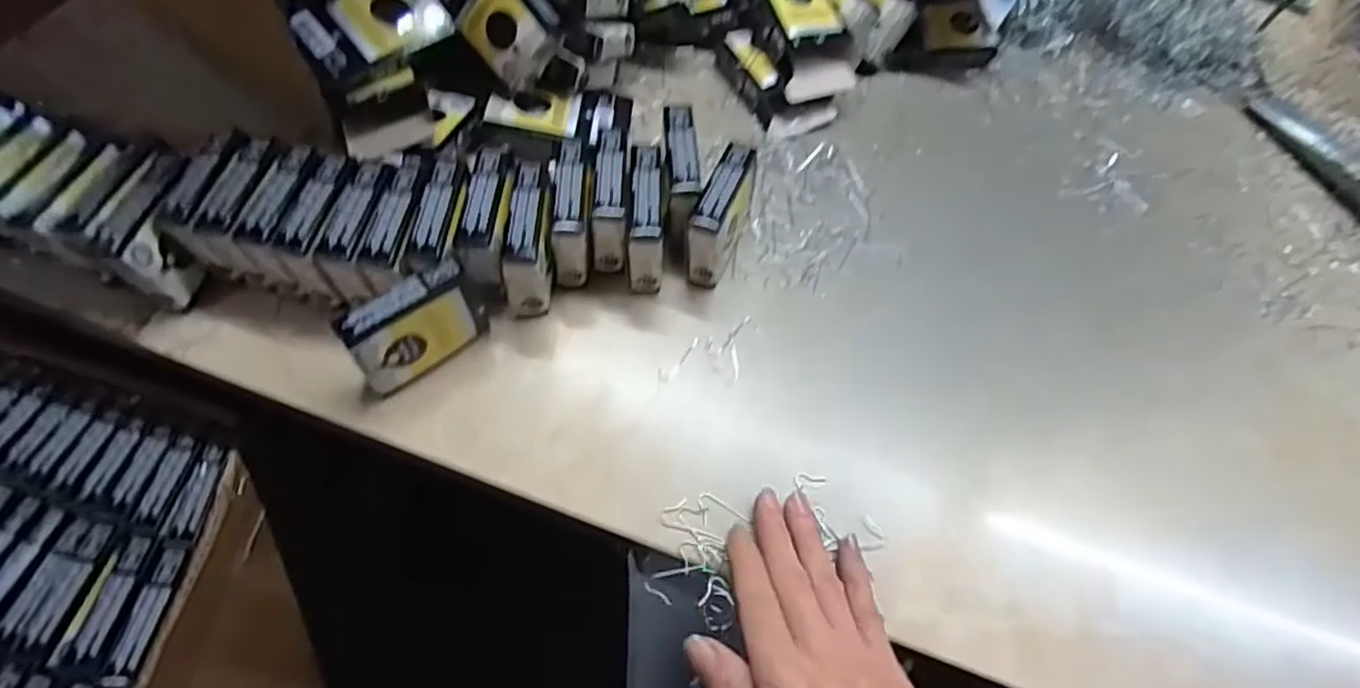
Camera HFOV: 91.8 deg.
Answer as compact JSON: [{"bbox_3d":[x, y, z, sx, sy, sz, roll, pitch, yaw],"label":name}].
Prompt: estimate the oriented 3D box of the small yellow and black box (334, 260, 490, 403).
[{"bbox_3d":[-0.142,-0.005,0.354,0.072,0.060,0.020,-37,67,-22],"label":"small yellow and black box"}]

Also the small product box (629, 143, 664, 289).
[{"bbox_3d":[-0.020,-0.072,0.401,0.019,0.065,0.066,2,59,-2],"label":"small product box"}]

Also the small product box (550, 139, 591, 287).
[{"bbox_3d":[-0.064,-0.077,0.403,0.022,0.057,0.073,-1,59,-3],"label":"small product box"}]

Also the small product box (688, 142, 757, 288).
[{"bbox_3d":[0.026,-0.079,0.405,0.022,0.058,0.074,18,60,8],"label":"small product box"}]

